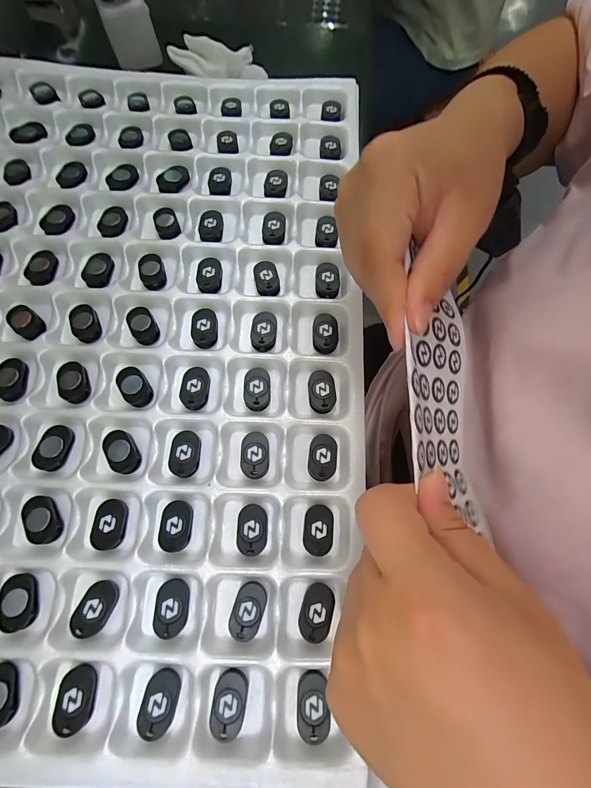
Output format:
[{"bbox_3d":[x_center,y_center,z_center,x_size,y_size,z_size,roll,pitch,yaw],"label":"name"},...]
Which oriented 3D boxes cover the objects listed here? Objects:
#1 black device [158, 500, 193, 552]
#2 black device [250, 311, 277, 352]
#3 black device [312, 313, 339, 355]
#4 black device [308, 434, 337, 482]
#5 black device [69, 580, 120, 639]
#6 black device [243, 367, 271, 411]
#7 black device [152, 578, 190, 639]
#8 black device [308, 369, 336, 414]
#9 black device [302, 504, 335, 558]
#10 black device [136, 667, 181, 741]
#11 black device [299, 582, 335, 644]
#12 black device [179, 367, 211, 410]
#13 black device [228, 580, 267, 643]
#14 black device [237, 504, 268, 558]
[{"bbox_3d":[-0.072,0.080,0.208,0.018,0.006,0.028,0,73,-2],"label":"black device"},{"bbox_3d":[-0.022,-0.045,0.243,0.018,0.005,0.031,1,74,-1],"label":"black device"},{"bbox_3d":[0.021,-0.044,0.244,0.018,0.006,0.031,-4,73,-3],"label":"black device"},{"bbox_3d":[0.018,0.041,0.221,0.018,0.010,0.029,7,73,0],"label":"black device"},{"bbox_3d":[-0.115,0.123,0.197,0.019,0.008,0.028,23,73,5],"label":"black device"},{"bbox_3d":[-0.026,-0.004,0.231,0.018,0.006,0.030,-3,73,-3],"label":"black device"},{"bbox_3d":[-0.071,0.122,0.196,0.018,0.004,0.028,7,73,0],"label":"black device"},{"bbox_3d":[0.018,-0.002,0.233,0.018,0.008,0.030,-2,73,-2],"label":"black device"},{"bbox_3d":[0.014,0.083,0.210,0.018,0.009,0.028,6,73,0],"label":"black device"},{"bbox_3d":[-0.073,0.165,0.184,0.018,0.007,0.028,13,73,3],"label":"black device"},{"bbox_3d":[0.012,0.125,0.197,0.017,0.009,0.028,19,73,4],"label":"black device"},{"bbox_3d":[-0.067,-0.004,0.231,0.018,0.006,0.030,-1,73,-2],"label":"black device"},{"bbox_3d":[-0.027,0.124,0.196,0.017,0.007,0.029,20,73,4],"label":"black device"},{"bbox_3d":[-0.026,0.082,0.208,0.018,0.008,0.028,-3,73,-3],"label":"black device"}]

